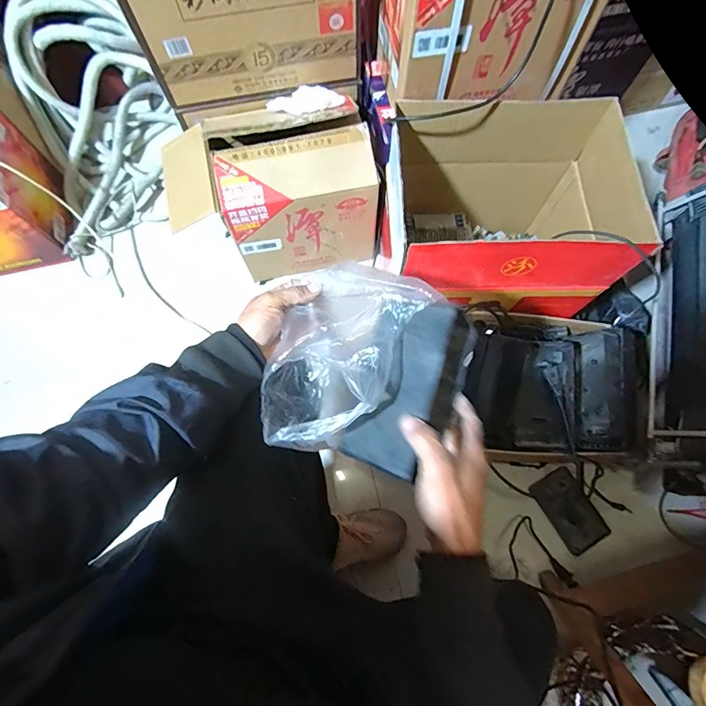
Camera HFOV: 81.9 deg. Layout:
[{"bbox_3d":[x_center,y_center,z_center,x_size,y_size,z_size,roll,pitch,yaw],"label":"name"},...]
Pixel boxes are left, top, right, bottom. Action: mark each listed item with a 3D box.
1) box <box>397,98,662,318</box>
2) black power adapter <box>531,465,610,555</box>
[{"bbox_3d":[0.264,-0.240,0.771,0.395,0.286,0.284,2,73,1],"label":"box"},{"bbox_3d":[0.466,0.337,0.873,0.099,0.031,0.159,-32,75,-9],"label":"black power adapter"}]

